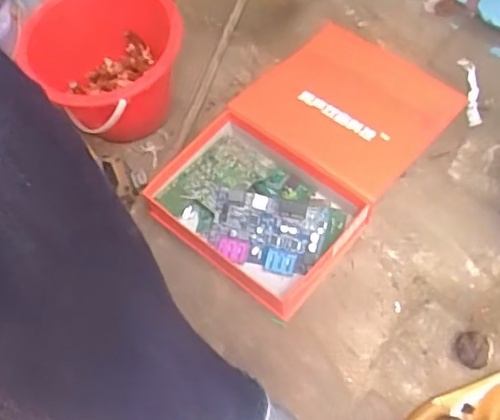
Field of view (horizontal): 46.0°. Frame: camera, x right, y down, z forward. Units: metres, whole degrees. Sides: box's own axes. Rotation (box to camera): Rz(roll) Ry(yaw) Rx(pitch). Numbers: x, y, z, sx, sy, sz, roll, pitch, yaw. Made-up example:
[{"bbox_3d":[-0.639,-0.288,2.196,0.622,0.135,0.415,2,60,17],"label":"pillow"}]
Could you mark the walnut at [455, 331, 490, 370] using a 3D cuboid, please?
[{"bbox_3d":[0.217,0.138,0.580,0.029,0.028,0.033,13,61,14],"label":"walnut"}]

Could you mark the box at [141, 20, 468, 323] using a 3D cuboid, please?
[{"bbox_3d":[0.061,-0.067,0.694,0.223,0.074,0.334,34,68,24],"label":"box"}]

